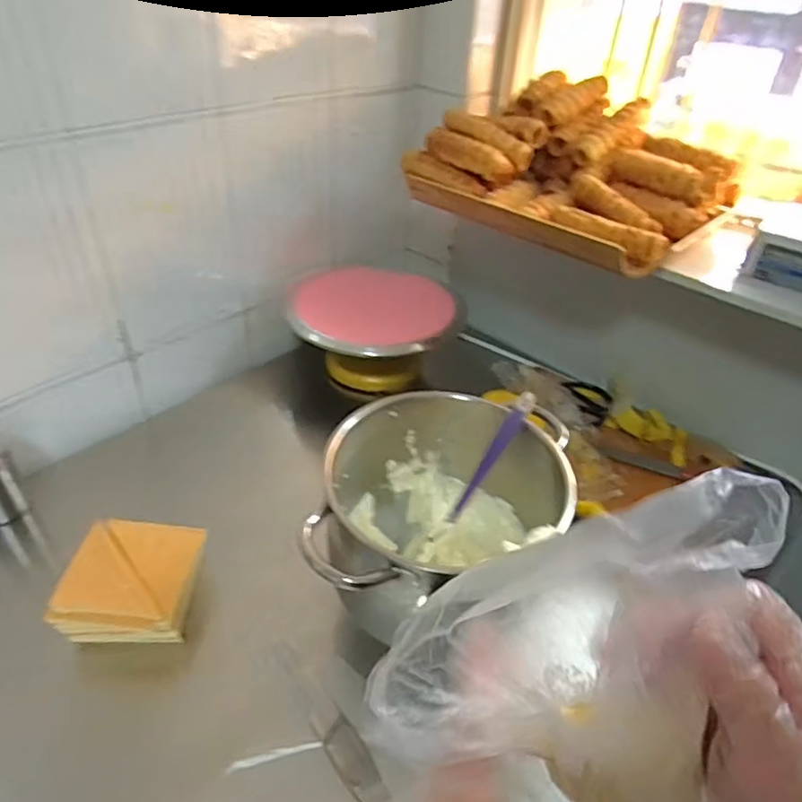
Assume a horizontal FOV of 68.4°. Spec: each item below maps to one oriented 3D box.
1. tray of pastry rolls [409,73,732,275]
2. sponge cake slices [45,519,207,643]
[{"bbox_3d":[0.249,-0.342,0.843,0.291,0.141,0.386,-29,48,-35],"label":"tray of pastry rolls"},{"bbox_3d":[-0.289,0.194,0.643,0.124,0.053,0.132,3,38,-1],"label":"sponge cake slices"}]

